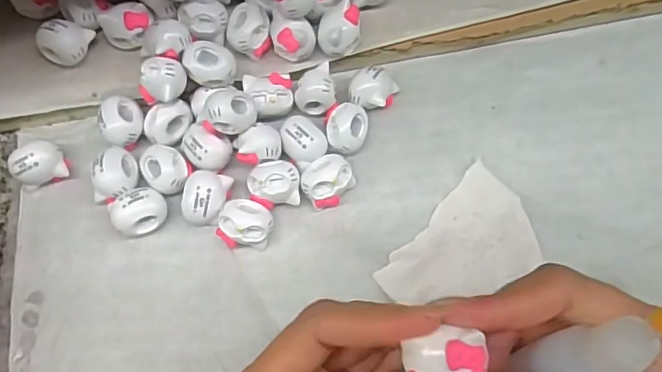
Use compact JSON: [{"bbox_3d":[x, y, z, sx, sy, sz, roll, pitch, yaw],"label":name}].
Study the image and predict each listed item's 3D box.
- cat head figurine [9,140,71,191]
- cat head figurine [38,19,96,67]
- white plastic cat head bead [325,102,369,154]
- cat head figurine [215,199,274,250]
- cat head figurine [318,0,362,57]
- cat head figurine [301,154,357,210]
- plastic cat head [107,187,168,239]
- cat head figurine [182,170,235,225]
[{"bbox_3d":[-0.143,-0.011,0.276,0.023,0.020,0.018,-10,72,-3],"label":"cat head figurine"},{"bbox_3d":[-0.132,-0.072,0.278,0.022,0.015,0.020,13,72,5],"label":"cat head figurine"},{"bbox_3d":[0.008,-0.028,0.282,0.020,0.019,0.025,5,71,2],"label":"white plastic cat head bead"},{"bbox_3d":[-0.040,0.018,0.266,0.025,0.019,0.021,-5,71,-1],"label":"cat head figurine"},{"bbox_3d":[0.004,-0.077,0.281,0.021,0.016,0.022,-2,71,0],"label":"cat head figurine"},{"bbox_3d":[-0.002,-0.003,0.273,0.021,0.019,0.025,37,76,12],"label":"cat head figurine"},{"bbox_3d":[-0.090,0.013,0.267,0.024,0.021,0.019,-27,73,-8],"label":"plastic cat head"},{"bbox_3d":[-0.060,0.007,0.270,0.020,0.022,0.025,9,72,4],"label":"cat head figurine"}]

